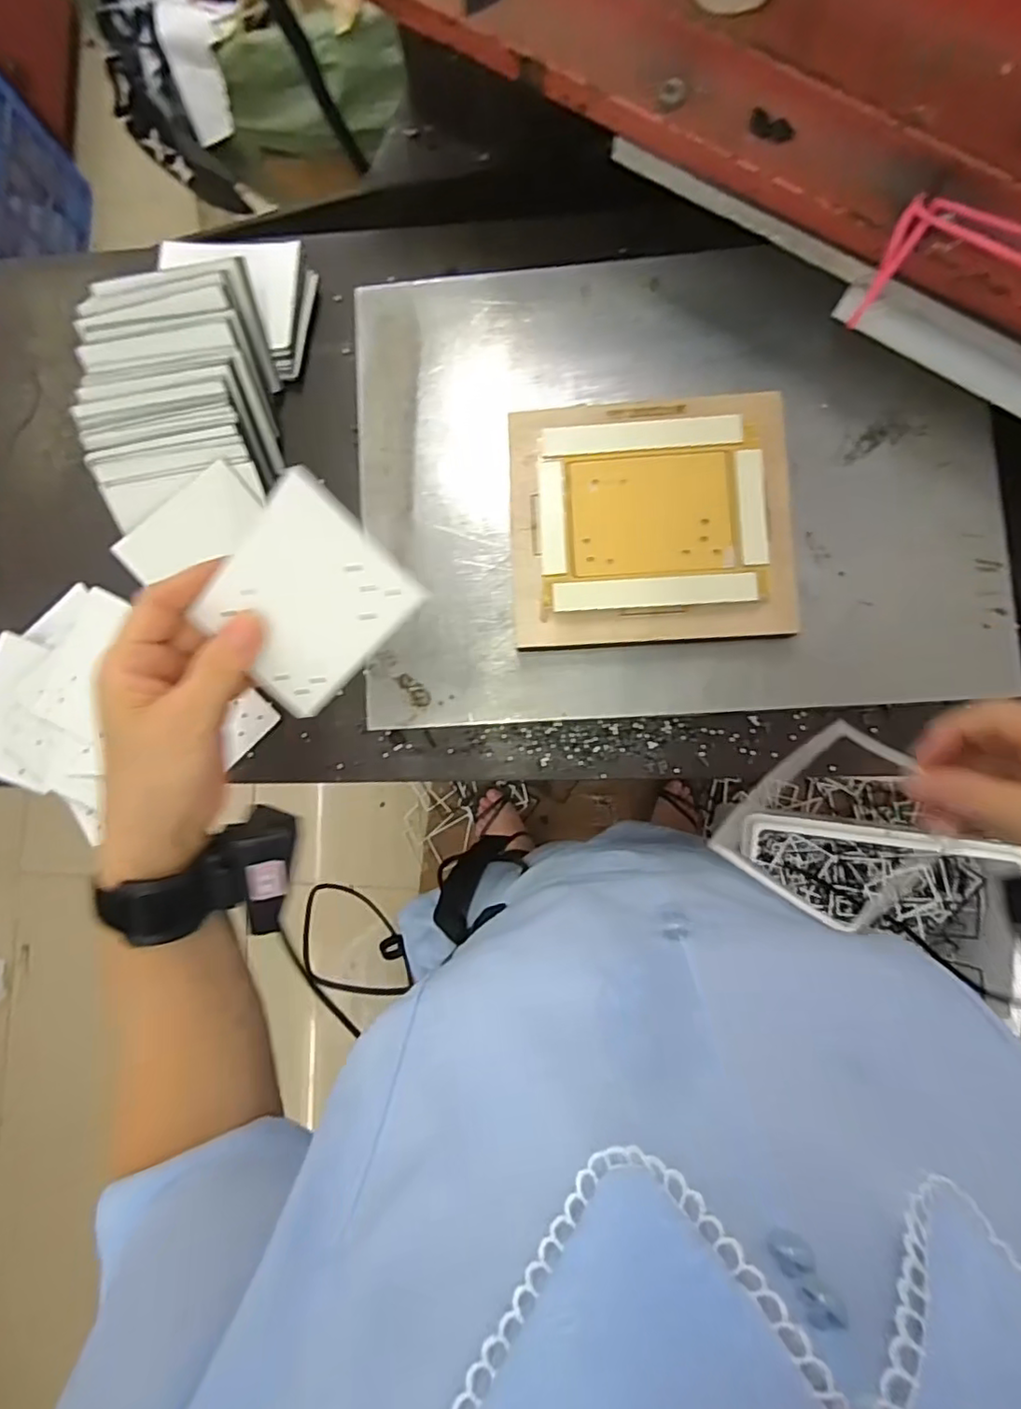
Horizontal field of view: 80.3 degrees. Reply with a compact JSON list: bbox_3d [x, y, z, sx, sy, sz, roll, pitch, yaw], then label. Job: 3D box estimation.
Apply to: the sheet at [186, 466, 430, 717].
[{"bbox_3d":[-0.098,-0.047,0.286,0.077,0.004,0.101,44,119,-12],"label":"sheet"}]

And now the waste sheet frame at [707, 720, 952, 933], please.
[{"bbox_3d":[0.170,0.069,0.318,0.085,0.042,0.107,37,113,9],"label":"waste sheet frame"}]

